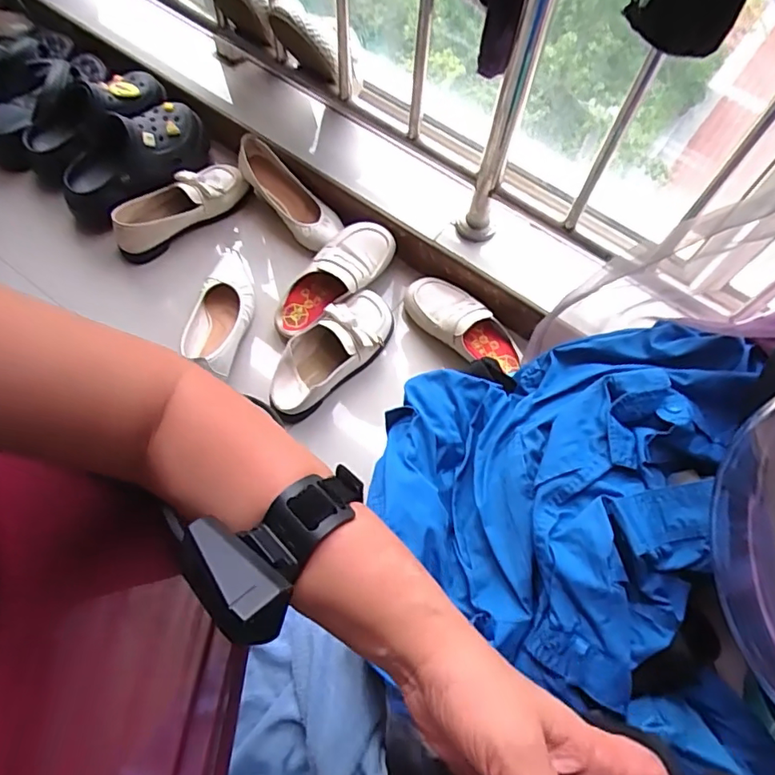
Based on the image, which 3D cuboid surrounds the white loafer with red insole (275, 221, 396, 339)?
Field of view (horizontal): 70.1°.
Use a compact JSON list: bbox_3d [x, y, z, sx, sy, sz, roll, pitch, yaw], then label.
[{"bbox_3d":[-0.084,-0.177,0.888,0.098,0.053,0.243,38,71,13],"label":"white loafer with red insole"}]

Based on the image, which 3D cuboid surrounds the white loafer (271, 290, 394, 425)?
[{"bbox_3d":[-0.085,-0.058,0.853,0.242,0.067,0.099,-42,74,-17],"label":"white loafer"}]

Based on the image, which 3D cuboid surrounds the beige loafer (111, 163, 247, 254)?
[{"bbox_3d":[-0.351,-0.313,0.935,0.242,0.061,0.081,-40,74,-17],"label":"beige loafer"}]

